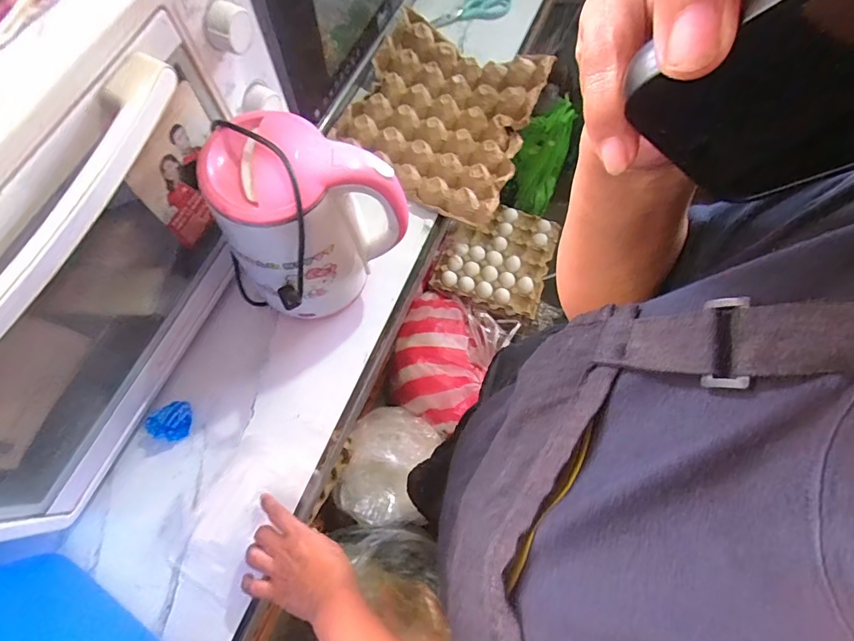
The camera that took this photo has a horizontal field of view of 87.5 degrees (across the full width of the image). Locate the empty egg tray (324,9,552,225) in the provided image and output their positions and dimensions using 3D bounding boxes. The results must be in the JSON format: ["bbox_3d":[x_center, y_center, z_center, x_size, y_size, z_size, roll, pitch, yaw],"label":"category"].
[{"bbox_3d":[0.022,-0.316,0.682,0.263,0.055,0.273,24,73,5],"label":"empty egg tray"}]

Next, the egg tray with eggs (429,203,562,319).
[{"bbox_3d":[0.189,-0.183,1.191,0.280,0.049,0.280,19,73,4],"label":"egg tray with eggs"}]

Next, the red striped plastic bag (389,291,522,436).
[{"bbox_3d":[0.052,0.111,1.173,0.300,0.182,0.312,30,74,7],"label":"red striped plastic bag"}]

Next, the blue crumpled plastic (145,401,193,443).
[{"bbox_3d":[-0.319,0.124,0.555,0.040,0.038,0.048,10,72,1],"label":"blue crumpled plastic"}]

